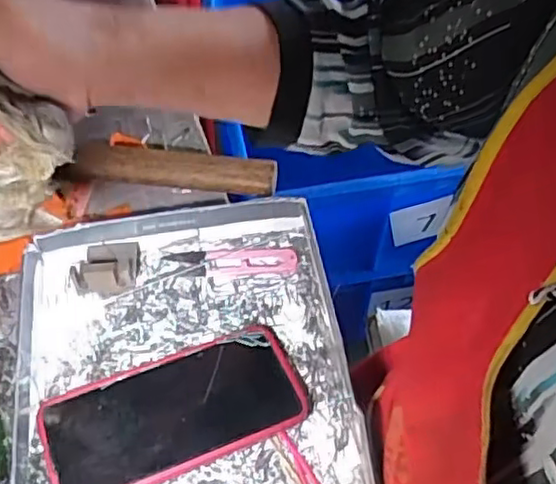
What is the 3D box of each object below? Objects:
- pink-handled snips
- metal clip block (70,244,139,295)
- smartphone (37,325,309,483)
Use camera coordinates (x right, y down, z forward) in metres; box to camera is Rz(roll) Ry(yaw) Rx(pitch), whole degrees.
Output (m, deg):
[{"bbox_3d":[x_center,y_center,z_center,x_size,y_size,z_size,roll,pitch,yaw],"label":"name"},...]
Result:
[{"bbox_3d":[-0.035,0.015,0.506,0.097,0.006,0.026,-1,57,0],"label":"pink-handled snips"},{"bbox_3d":[-0.127,0.015,0.489,0.044,0.024,0.042,-10,57,-6],"label":"metal clip block"},{"bbox_3d":[-0.064,0.109,0.428,0.165,0.016,0.079,-16,54,-18],"label":"smartphone"}]

